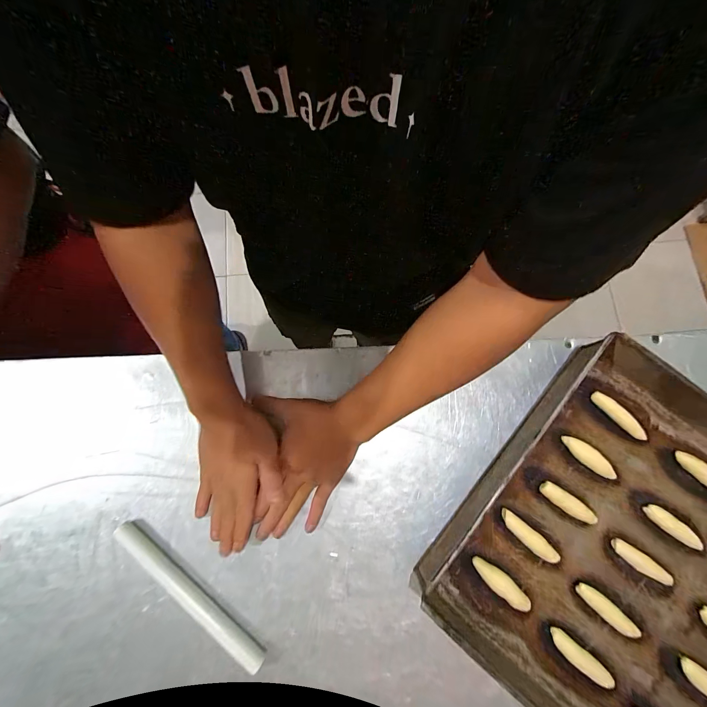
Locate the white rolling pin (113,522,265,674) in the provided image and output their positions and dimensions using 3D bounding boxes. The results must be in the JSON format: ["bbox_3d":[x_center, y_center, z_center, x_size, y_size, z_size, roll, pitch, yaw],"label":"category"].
[{"bbox_3d":[-0.181,0.263,0.349,0.208,0.014,0.021,38,81,8],"label":"white rolling pin"}]

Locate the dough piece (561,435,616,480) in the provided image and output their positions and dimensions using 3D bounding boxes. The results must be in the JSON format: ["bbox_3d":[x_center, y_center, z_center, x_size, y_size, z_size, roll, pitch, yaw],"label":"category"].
[{"bbox_3d":[0.283,0.123,0.382,0.070,0.011,0.020,39,81,8],"label":"dough piece"}]

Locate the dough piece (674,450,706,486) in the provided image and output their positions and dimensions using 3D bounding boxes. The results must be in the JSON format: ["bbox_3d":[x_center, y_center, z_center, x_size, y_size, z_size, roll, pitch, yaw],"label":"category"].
[{"bbox_3d":[0.414,0.142,0.377,0.071,0.015,0.017,41,81,8],"label":"dough piece"}]

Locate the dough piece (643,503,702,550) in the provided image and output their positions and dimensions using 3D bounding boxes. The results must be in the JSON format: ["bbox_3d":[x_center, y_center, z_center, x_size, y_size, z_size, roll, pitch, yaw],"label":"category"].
[{"bbox_3d":[0.366,0.198,0.366,0.065,0.013,0.019,37,81,7],"label":"dough piece"}]

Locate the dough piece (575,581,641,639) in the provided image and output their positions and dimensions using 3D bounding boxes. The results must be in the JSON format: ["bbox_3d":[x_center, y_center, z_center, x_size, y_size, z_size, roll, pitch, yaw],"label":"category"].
[{"bbox_3d":[0.277,0.280,0.350,0.074,0.011,0.019,41,81,8],"label":"dough piece"}]

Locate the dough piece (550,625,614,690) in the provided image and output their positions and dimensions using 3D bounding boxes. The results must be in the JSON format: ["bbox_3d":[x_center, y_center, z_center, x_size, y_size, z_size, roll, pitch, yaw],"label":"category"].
[{"bbox_3d":[0.242,0.325,0.341,0.077,0.008,0.020,39,81,8],"label":"dough piece"}]

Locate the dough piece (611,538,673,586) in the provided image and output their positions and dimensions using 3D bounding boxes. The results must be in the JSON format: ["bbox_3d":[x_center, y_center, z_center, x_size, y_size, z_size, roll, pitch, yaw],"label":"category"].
[{"bbox_3d":[0.322,0.234,0.359,0.067,0.008,0.019,33,80,7],"label":"dough piece"}]

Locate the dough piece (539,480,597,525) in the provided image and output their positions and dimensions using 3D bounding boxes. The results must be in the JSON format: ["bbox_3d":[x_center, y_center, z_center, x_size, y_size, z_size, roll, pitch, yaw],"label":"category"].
[{"bbox_3d":[0.250,0.174,0.370,0.069,0.018,0.017,35,80,7],"label":"dough piece"}]

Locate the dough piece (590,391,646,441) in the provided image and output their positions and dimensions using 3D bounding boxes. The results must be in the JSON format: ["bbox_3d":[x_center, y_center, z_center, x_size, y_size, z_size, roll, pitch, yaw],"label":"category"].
[{"bbox_3d":[0.325,0.075,0.390,0.013,0.012,0.075,-44,81,-8],"label":"dough piece"}]

